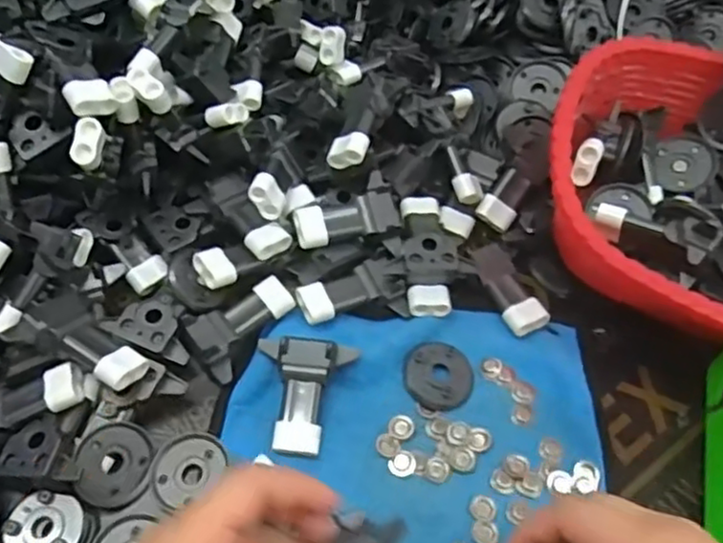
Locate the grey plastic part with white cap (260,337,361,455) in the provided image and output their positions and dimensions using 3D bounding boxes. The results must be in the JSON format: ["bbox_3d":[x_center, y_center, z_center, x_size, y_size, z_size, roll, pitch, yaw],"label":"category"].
[{"bbox_3d":[-0.031,0.069,0.383,0.052,0.023,0.061,4,59,-3],"label":"grey plastic part with white cap"}]

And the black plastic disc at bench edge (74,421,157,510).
[{"bbox_3d":[-0.129,0.102,0.359,0.039,0.006,0.043,33,63,-26],"label":"black plastic disc at bench edge"}]

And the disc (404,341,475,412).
[{"bbox_3d":[0.046,0.059,0.402,0.041,0.006,0.041,2,59,-4],"label":"disc"}]

